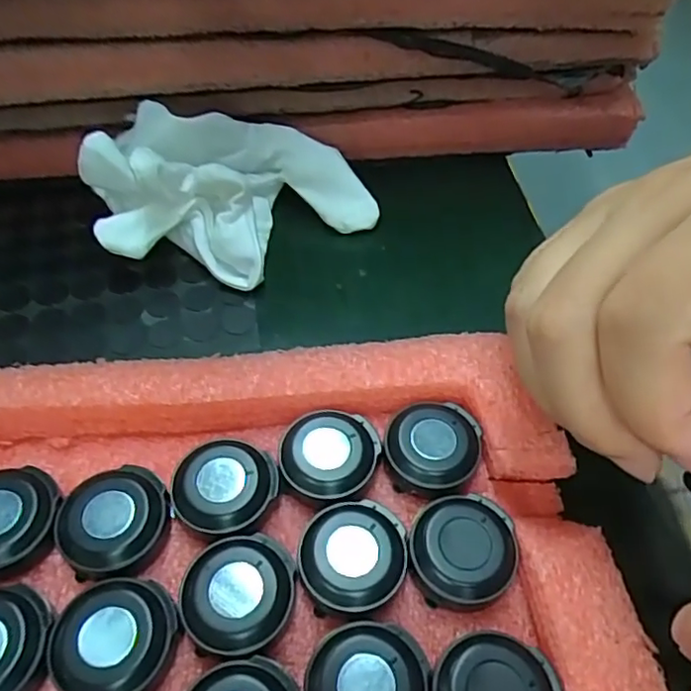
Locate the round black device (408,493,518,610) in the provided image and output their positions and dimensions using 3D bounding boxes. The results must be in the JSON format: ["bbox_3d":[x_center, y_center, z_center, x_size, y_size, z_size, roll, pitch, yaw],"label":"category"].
[{"bbox_3d":[0.033,0.058,0.171,0.030,0.013,0.028,0,52,0],"label":"round black device"}]

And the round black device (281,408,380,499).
[{"bbox_3d":[-0.005,0.035,0.188,0.029,0.013,0.027,0,52,0],"label":"round black device"}]

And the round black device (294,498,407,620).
[{"bbox_3d":[0.002,0.059,0.170,0.029,0.013,0.028,2,52,1],"label":"round black device"}]

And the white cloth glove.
[{"bbox_3d":[-0.045,-0.065,0.257,0.111,0.053,0.065,-8,54,-10],"label":"white cloth glove"}]

